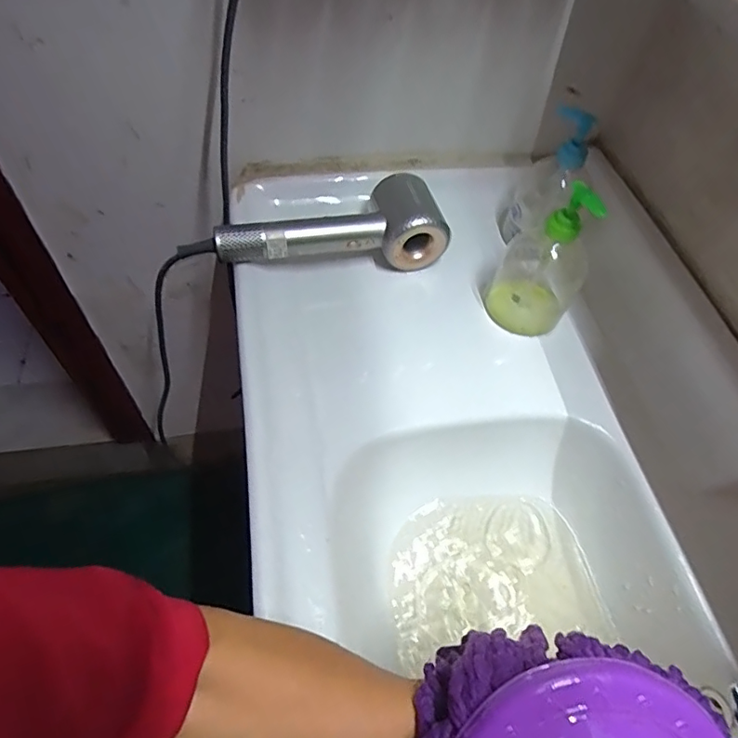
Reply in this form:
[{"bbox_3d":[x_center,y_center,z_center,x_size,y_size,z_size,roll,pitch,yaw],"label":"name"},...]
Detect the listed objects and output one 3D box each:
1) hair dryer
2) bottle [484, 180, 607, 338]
[{"bbox_3d":[-0.041,-0.157,0.581,0.248,0.064,0.085,-9,58,-11],"label":"hair dryer"},{"bbox_3d":[0.180,-0.113,0.539,0.086,0.162,0.070,29,59,14],"label":"bottle"}]

